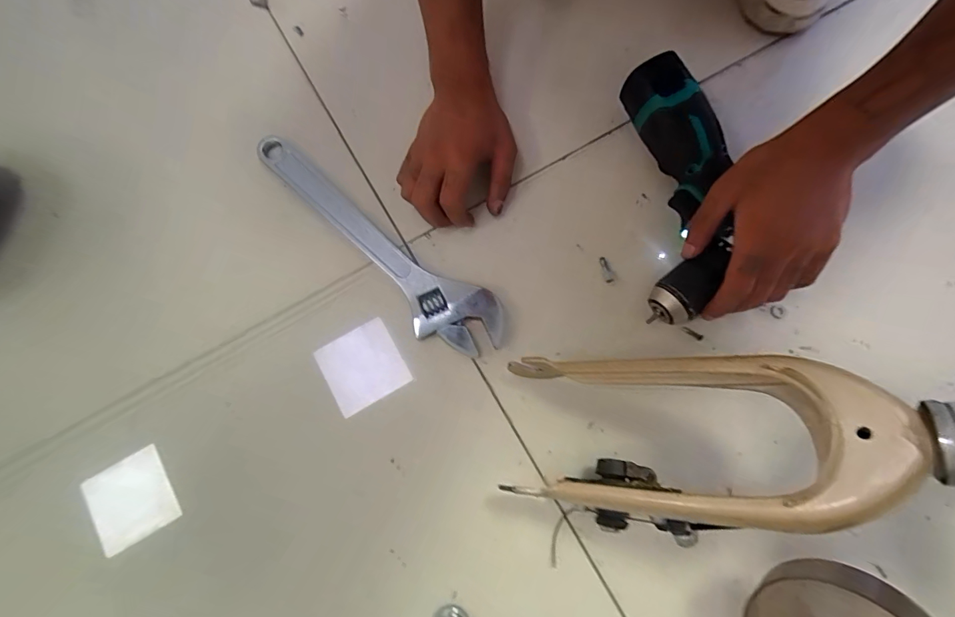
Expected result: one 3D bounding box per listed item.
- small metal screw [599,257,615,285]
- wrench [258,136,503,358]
[{"bbox_3d":[0.117,-0.035,0.387,0.009,0.004,0.026,-18,78,-3],"label":"small metal screw"},{"bbox_3d":[-0.100,-0.056,0.389,0.284,0.013,0.063,37,80,8],"label":"wrench"}]

